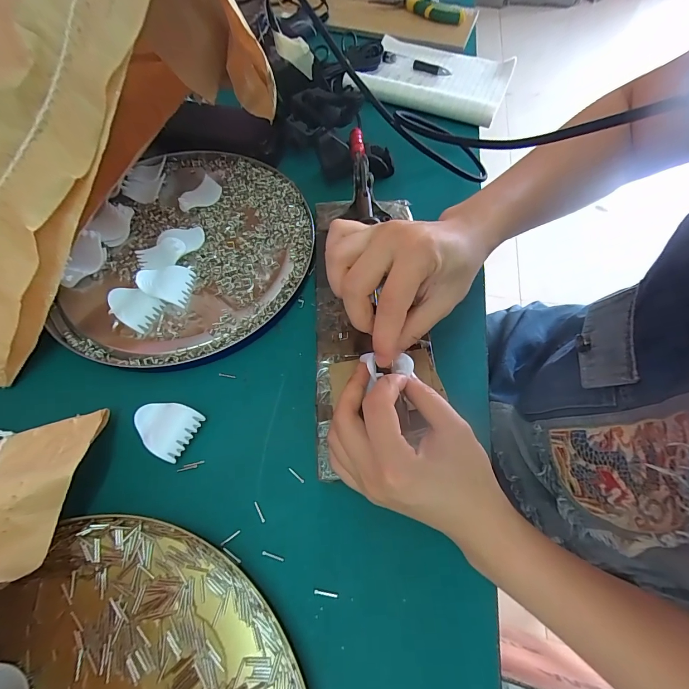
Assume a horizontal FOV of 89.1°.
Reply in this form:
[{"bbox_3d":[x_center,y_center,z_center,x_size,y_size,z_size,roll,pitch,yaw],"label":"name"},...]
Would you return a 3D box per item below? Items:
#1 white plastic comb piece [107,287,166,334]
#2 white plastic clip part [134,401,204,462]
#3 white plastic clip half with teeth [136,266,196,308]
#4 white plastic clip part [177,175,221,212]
[{"bbox_3d":[-0.193,-0.034,0.319,0.046,0.010,0.032,24,67,10],"label":"white plastic comb piece"},{"bbox_3d":[-0.140,0.063,0.273,0.045,0.010,0.040,24,67,9],"label":"white plastic clip part"},{"bbox_3d":[-0.166,-0.057,0.325,0.042,0.016,0.037,6,65,1],"label":"white plastic clip half with teeth"},{"bbox_3d":[-0.156,-0.160,0.375,0.046,0.009,0.037,-35,71,-16],"label":"white plastic clip part"}]

